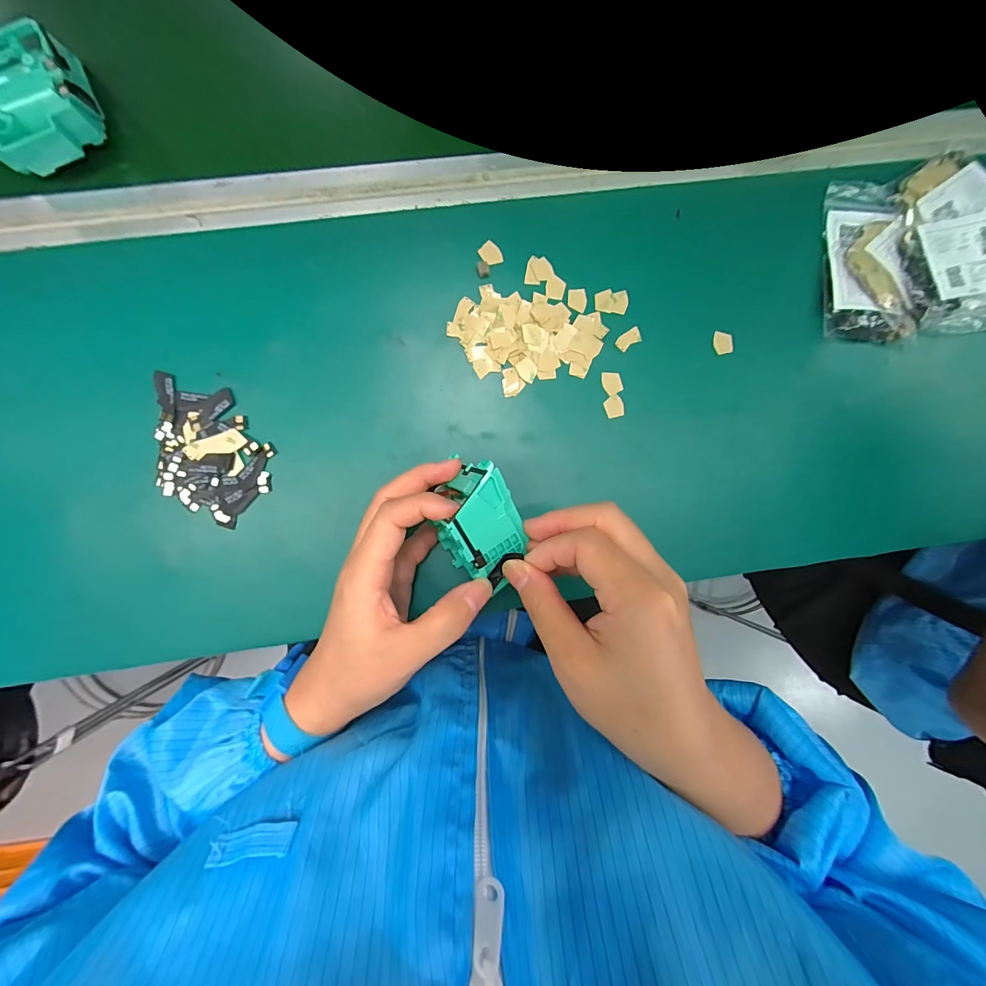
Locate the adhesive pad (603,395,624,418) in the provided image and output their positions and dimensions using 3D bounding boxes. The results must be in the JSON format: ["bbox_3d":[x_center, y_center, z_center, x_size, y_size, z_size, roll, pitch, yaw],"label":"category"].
[{"bbox_3d":[0.092,-0.066,0.314,0.015,0.004,0.016,-14,91,-4],"label":"adhesive pad"}]

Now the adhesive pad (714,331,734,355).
[{"bbox_3d":[0.177,-0.115,0.319,0.015,0.005,0.017,-6,91,-4],"label":"adhesive pad"}]

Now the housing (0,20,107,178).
[{"bbox_3d":[-0.305,-0.254,0.273,0.074,0.037,0.067,-28,92,-3],"label":"housing"}]

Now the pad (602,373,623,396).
[{"bbox_3d":[0.091,-0.083,0.313,0.015,0.004,0.018,-16,91,-4],"label":"pad"}]

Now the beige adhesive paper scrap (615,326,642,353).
[{"bbox_3d":[0.103,-0.116,0.312,0.021,0.004,0.011,-35,93,-3],"label":"beige adhesive paper scrap"}]

